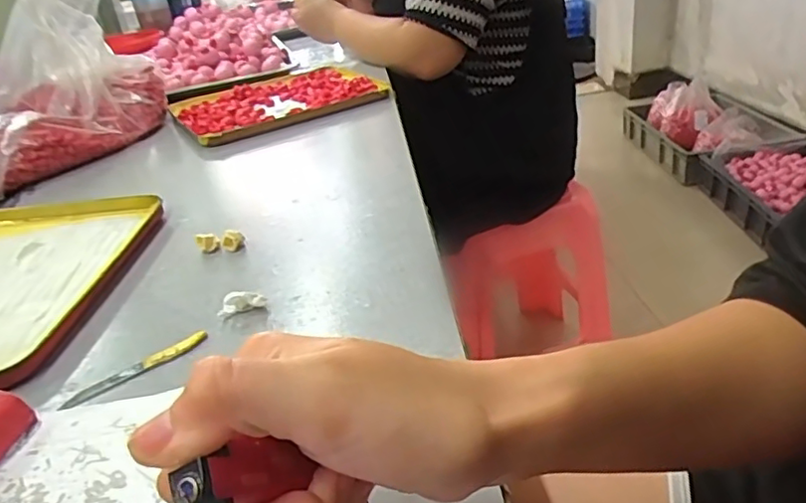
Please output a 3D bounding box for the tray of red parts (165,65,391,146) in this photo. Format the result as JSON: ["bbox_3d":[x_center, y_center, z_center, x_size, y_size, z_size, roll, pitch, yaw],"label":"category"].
[{"bbox_3d":[-0.173,-0.204,0.820,0.247,0.025,0.242,-20,31,-24],"label":"tray of red parts"}]

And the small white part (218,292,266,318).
[{"bbox_3d":[-0.098,0.031,0.370,0.029,0.017,0.005,-9,28,-6],"label":"small white part"}]

